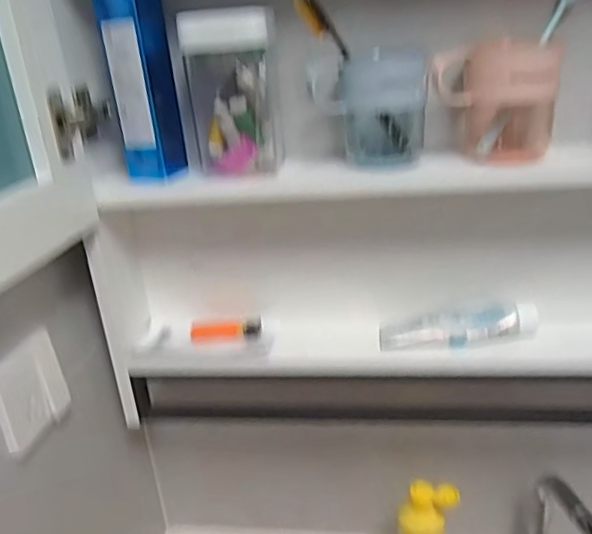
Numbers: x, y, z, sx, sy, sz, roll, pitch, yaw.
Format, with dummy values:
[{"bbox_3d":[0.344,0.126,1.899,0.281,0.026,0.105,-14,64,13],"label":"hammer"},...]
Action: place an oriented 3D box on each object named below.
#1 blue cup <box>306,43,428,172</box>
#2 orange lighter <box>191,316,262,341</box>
[{"bbox_3d":[0.075,-0.158,0.573,0.109,0.105,0.075,1,24,13],"label":"blue cup"},{"bbox_3d":[-0.081,0.072,0.664,0.081,0.017,0.020,-7,24,-5],"label":"orange lighter"}]

